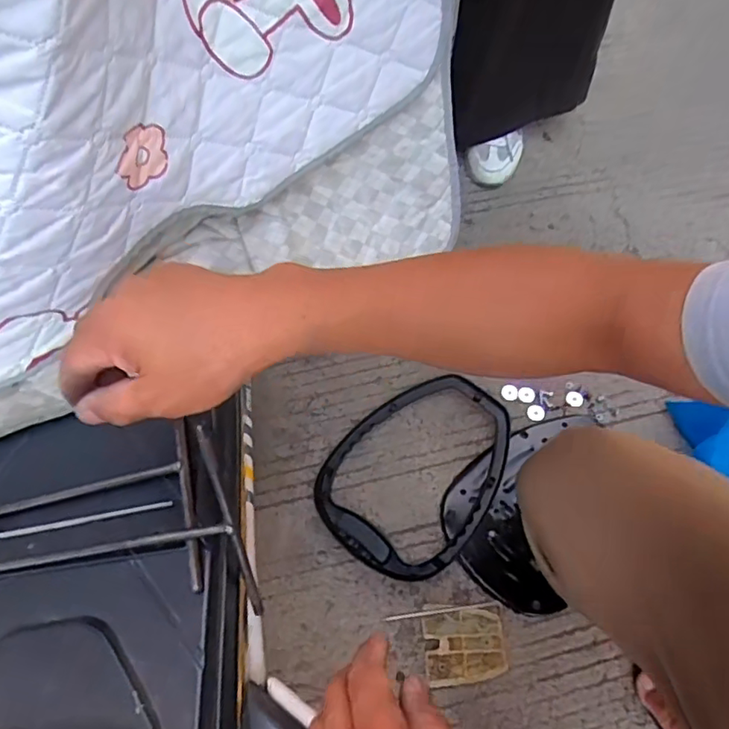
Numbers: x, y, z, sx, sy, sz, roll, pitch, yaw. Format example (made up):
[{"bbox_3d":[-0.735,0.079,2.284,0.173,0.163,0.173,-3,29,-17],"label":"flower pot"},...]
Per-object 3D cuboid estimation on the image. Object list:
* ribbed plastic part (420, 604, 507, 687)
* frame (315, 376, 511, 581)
[{"bbox_3d":[0.131,0.362,0.749,0.102,0.018,0.093,-5,63,-3],"label":"ribbed plastic part"},{"bbox_3d":[0.079,0.151,0.828,0.229,0.048,0.299,41,80,20],"label":"frame"}]

